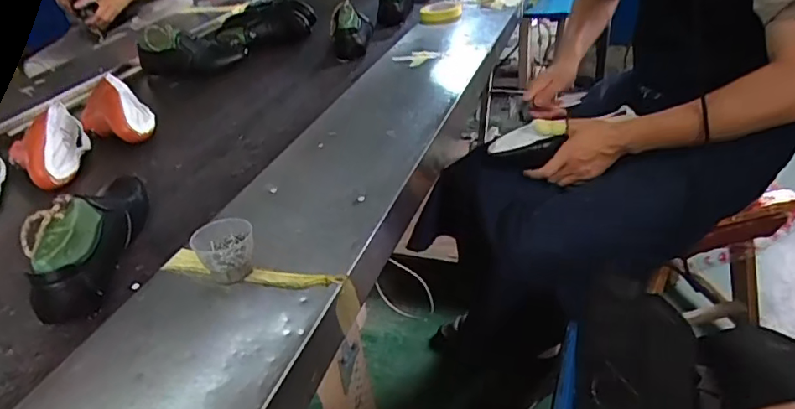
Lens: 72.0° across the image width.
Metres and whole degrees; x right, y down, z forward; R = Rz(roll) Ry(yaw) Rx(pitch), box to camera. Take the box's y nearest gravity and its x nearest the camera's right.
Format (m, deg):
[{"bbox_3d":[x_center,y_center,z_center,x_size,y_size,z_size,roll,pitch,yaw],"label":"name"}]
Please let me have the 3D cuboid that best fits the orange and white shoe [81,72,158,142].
[{"bbox_3d":[-0.538,-0.172,1.038,0.127,0.086,0.247,-26,37,-25],"label":"orange and white shoe"}]

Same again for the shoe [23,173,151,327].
[{"bbox_3d":[-0.400,0.032,0.689,0.096,0.104,0.236,-10,34,-3],"label":"shoe"}]

